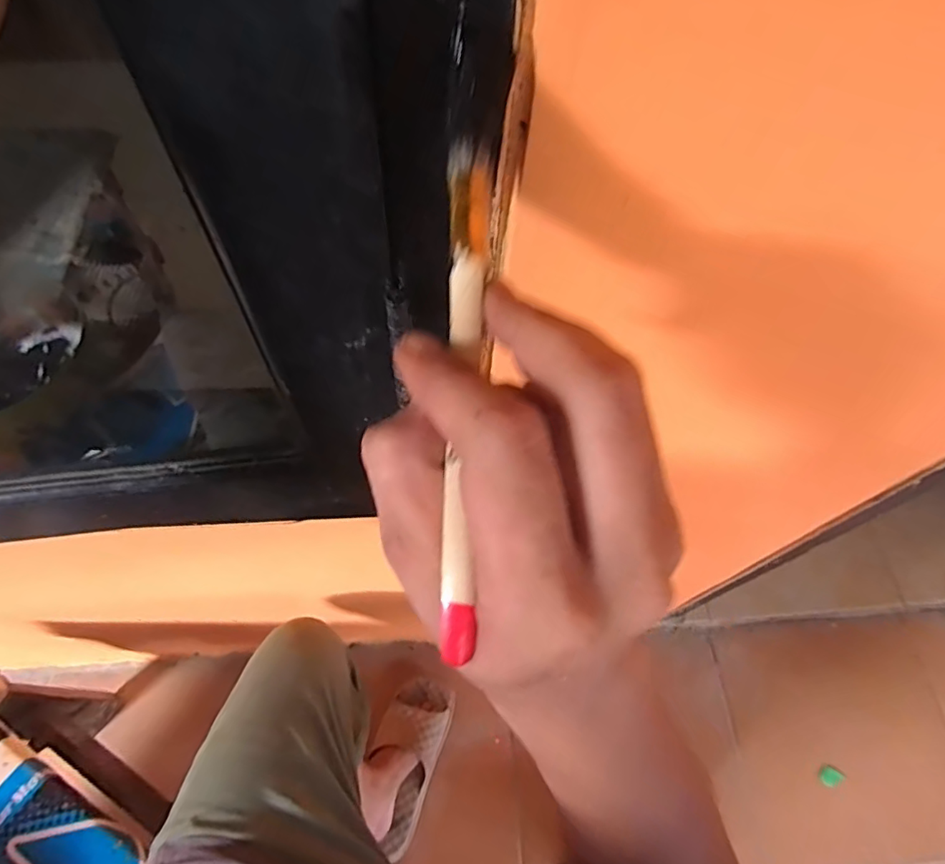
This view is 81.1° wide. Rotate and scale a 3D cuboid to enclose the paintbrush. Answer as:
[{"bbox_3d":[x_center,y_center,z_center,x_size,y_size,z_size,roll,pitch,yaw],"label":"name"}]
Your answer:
[{"bbox_3d":[-0.002,-0.010,0.140,0.011,0.009,0.131,2,81,-2],"label":"paintbrush"}]

